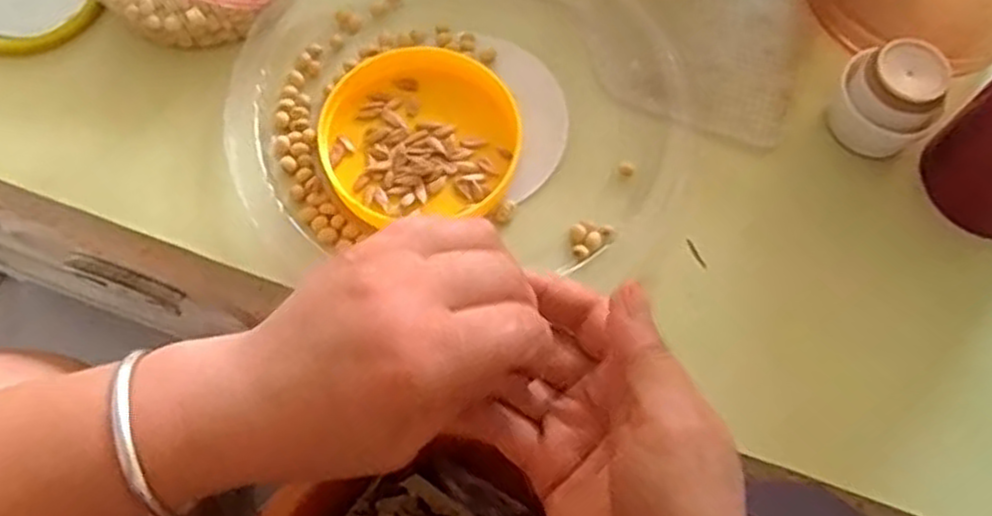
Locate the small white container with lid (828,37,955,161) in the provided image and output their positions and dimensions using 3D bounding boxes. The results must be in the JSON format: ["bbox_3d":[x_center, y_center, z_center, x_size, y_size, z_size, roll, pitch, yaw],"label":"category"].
[{"bbox_3d":[0.199,-0.080,0.395,0.045,0.050,0.042,10,68,2],"label":"small white container with lid"}]

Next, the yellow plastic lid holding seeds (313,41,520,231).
[{"bbox_3d":[-0.038,-0.064,0.391,0.095,0.022,0.093,1,68,-1],"label":"yellow plastic lid holding seeds"}]

